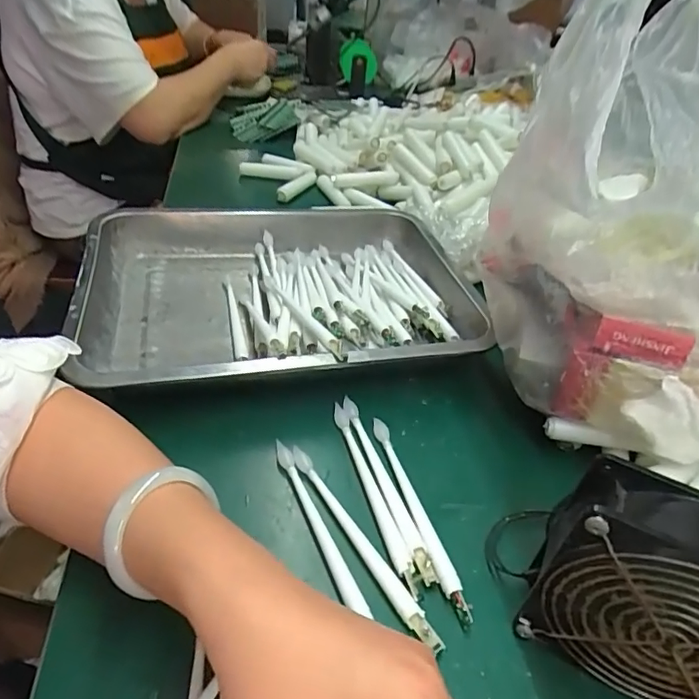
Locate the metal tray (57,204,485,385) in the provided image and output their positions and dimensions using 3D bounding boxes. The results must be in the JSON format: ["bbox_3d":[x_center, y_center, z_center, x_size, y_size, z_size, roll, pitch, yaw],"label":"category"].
[{"bbox_3d":[-0.060,-0.056,0.504,0.345,0.062,0.255,-6,41,-14],"label":"metal tray"}]

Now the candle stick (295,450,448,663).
[{"bbox_3d":[0.007,0.117,0.331,0.014,0.008,0.151,-22,47,-29],"label":"candle stick"}]

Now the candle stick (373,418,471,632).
[{"bbox_3d":[0.043,0.106,0.353,0.011,0.011,0.155,-9,42,-16],"label":"candle stick"}]

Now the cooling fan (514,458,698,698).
[{"bbox_3d":[0.153,0.123,0.257,0.115,0.126,0.046,25,44,22],"label":"cooling fan"}]

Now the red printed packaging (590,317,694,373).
[{"bbox_3d":[0.181,-0.004,0.328,0.052,0.024,0.009,19,42,15],"label":"red printed packaging"}]

